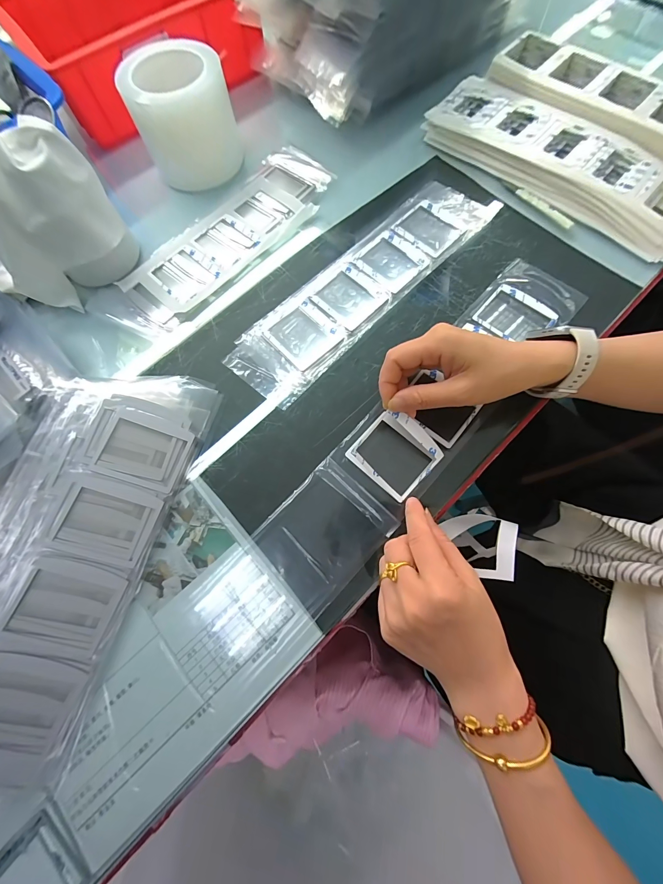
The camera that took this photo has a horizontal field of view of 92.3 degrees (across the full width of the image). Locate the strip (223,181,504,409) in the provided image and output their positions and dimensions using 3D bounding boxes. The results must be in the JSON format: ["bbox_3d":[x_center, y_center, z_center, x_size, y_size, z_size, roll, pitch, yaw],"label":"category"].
[{"bbox_3d":[0.037,-0.179,0.347,0.086,0.006,0.338,43,79,12],"label":"strip"}]

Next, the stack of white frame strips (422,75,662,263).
[{"bbox_3d":[0.268,-0.323,0.368,0.323,0.027,0.097,40,79,11],"label":"stack of white frame strips"}]

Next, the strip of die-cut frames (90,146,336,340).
[{"bbox_3d":[-0.124,-0.236,0.369,0.101,0.004,0.305,41,79,11],"label":"strip of die-cut frames"}]

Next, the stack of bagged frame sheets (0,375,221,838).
[{"bbox_3d":[-0.225,0.094,0.262,0.136,0.034,0.359,16,75,6],"label":"stack of bagged frame sheets"}]

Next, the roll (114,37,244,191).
[{"bbox_3d":[-0.173,-0.386,0.370,0.111,0.077,0.118,0,74,1],"label":"roll"}]

